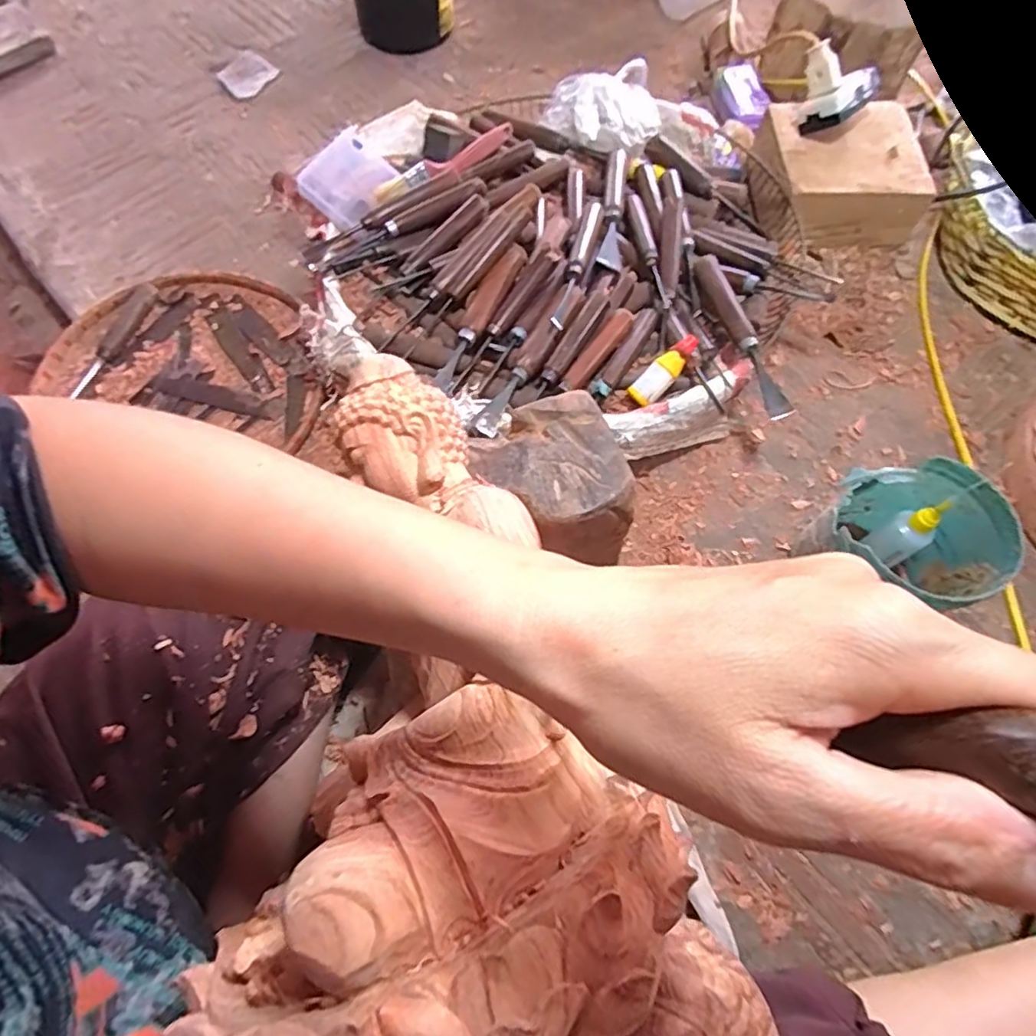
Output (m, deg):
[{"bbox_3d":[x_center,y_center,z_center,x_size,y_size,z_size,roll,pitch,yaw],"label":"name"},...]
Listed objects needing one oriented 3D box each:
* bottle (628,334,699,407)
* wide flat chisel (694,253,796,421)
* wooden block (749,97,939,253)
[{"bbox_3d":[0.130,-0.132,0.523,0.073,0.016,0.025,-46,71,6],"label":"bottle"},{"bbox_3d":[0.204,-0.167,0.538,0.022,0.028,0.181,-14,66,-6],"label":"wide flat chisel"},{"bbox_3d":[0.351,-0.380,0.658,0.155,0.071,0.150,-3,65,0],"label":"wooden block"}]

